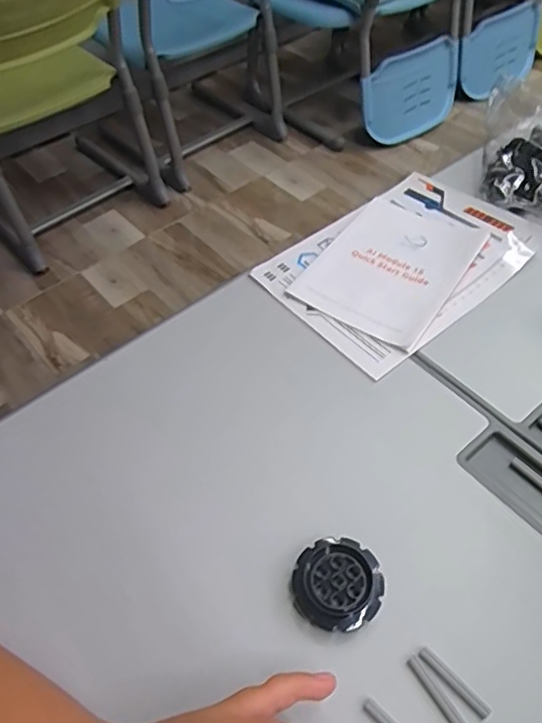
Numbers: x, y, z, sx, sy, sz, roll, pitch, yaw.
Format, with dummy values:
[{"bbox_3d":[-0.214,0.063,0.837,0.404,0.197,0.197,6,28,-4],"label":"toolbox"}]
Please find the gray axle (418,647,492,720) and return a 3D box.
[{"bbox_3d":[0.092,0.161,0.283,0.006,0.004,0.040,-38,60,-22],"label":"gray axle"}]

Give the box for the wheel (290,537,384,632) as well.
[{"bbox_3d":[0.037,0.123,0.310,0.047,0.013,0.046,-2,54,3],"label":"wheel"}]

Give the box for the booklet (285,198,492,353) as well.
[{"bbox_3d":[0.099,-0.079,0.463,0.108,0.006,0.147,30,60,21],"label":"booklet"}]

